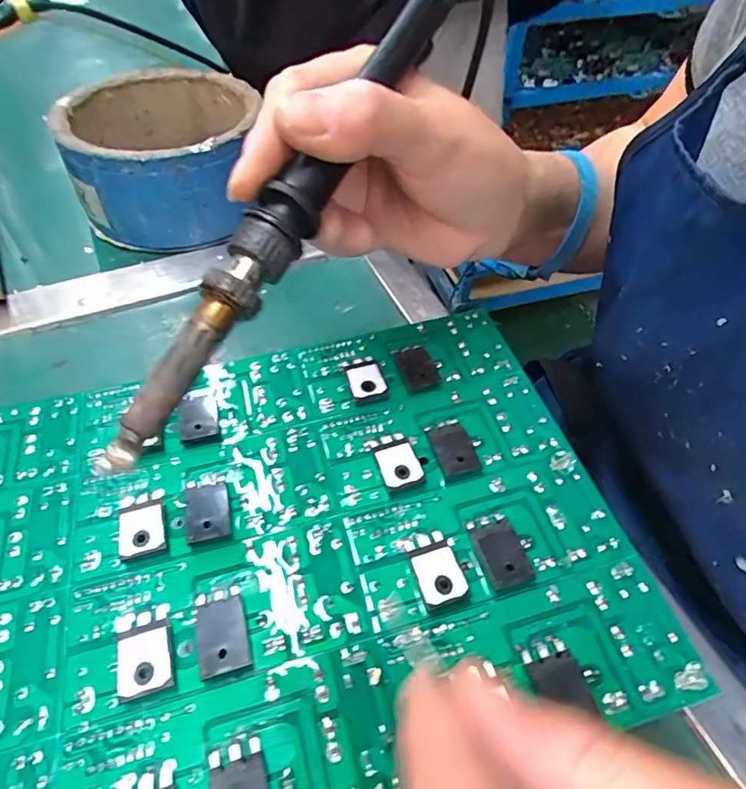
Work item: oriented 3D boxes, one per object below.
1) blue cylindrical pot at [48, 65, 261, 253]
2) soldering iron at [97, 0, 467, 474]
[{"bbox_3d":[-0.129,-0.153,0.330,0.110,0.061,0.119,-12,52,-11],"label":"blue cylindrical pot"},{"bbox_3d":[-0.013,-0.078,0.168,0.014,0.018,0.233,26,76,17],"label":"soldering iron"}]

